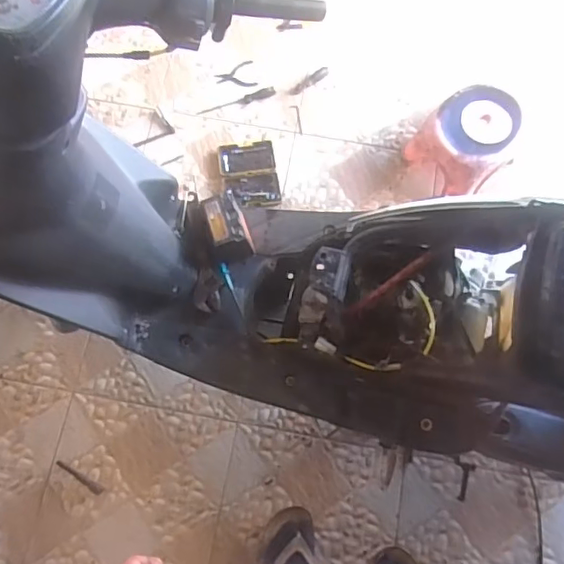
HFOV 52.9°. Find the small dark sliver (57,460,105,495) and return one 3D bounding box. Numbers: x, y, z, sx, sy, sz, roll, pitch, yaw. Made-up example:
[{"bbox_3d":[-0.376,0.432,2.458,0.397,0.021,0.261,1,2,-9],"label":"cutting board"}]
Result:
[{"bbox_3d":[-0.472,0.456,1.323,0.128,0.010,0.021,31,75,7],"label":"small dark sliver"}]

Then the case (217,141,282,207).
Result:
[{"bbox_3d":[-0.090,-0.293,1.556,0.155,0.031,0.203,-8,74,-4],"label":"case"}]

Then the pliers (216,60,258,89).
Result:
[{"bbox_3d":[-0.136,-0.603,1.669,0.115,0.012,0.096,-12,74,-6],"label":"pliers"}]

